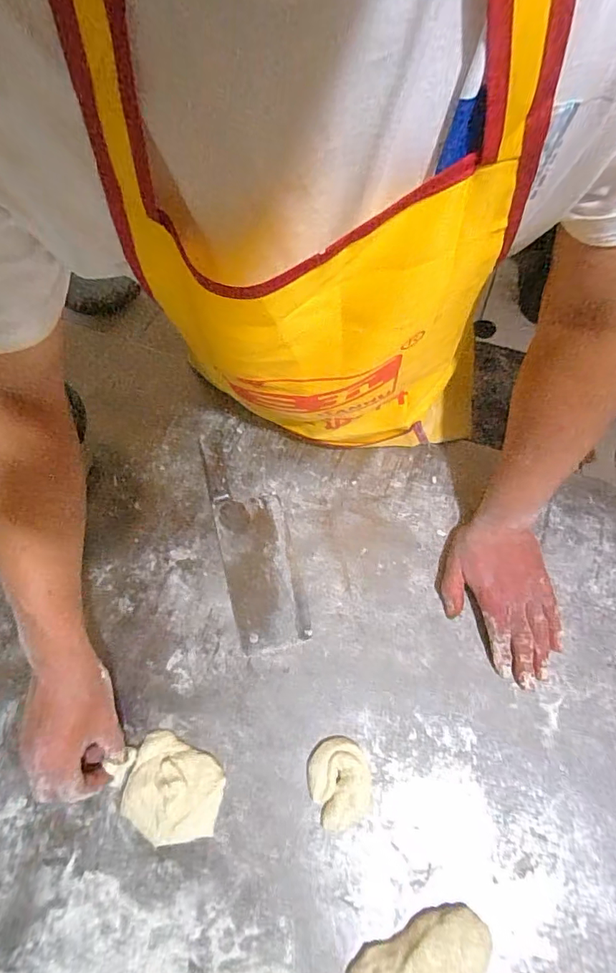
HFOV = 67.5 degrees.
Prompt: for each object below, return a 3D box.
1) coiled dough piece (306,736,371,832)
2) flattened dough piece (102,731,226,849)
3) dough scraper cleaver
[{"bbox_3d":[0.029,0.269,0.422,0.056,0.017,0.066,-26,65,-10],"label":"coiled dough piece"},{"bbox_3d":[-0.130,0.273,0.418,0.104,0.018,0.073,22,66,14],"label":"flattened dough piece"},{"bbox_3d":[-0.066,0.054,0.526,0.077,0.022,0.251,-15,63,-4],"label":"dough scraper cleaver"}]

